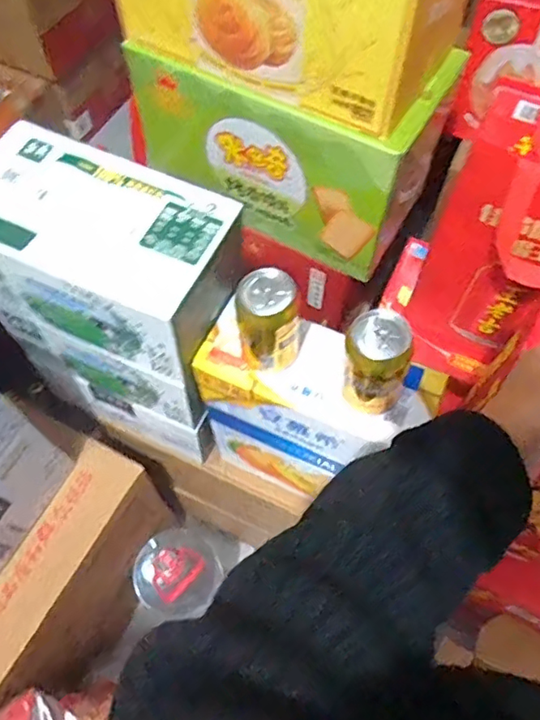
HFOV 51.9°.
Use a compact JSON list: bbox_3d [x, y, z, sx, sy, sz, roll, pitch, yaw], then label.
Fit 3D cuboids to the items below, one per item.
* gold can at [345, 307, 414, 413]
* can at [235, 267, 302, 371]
[{"bbox_3d":[0.102,0.008,0.548,0.058,0.109,0.065,16,62,12],"label":"gold can"},{"bbox_3d":[0.000,-0.038,0.576,0.061,0.109,0.053,-6,60,0],"label":"can"}]

